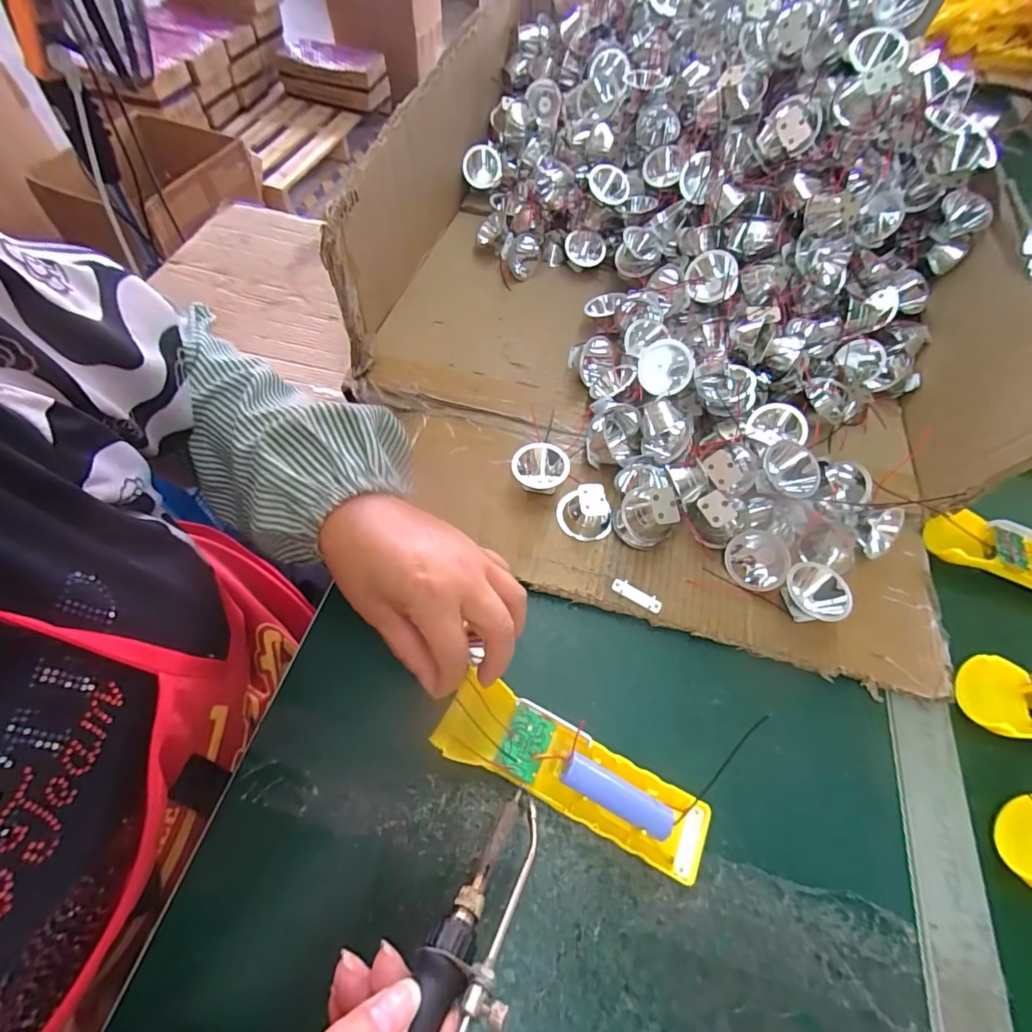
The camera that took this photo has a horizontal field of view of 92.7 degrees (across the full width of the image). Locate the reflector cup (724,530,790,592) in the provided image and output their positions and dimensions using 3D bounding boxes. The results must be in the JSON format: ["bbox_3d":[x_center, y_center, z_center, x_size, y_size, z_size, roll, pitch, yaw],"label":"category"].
[{"bbox_3d":[0.180,0.032,0.364,0.043,0.026,0.039,21,61,9],"label":"reflector cup"}]

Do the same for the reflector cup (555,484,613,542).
[{"bbox_3d":[0.054,-0.004,0.379,0.043,0.024,0.034,17,60,7],"label":"reflector cup"}]

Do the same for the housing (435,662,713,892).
[{"bbox_3d":[0.034,0.147,0.280,0.161,0.021,0.044,27,62,6],"label":"housing"}]

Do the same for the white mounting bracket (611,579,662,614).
[{"bbox_3d":[0.087,0.058,0.356,0.038,0.006,0.011,30,63,14],"label":"white mounting bracket"}]

